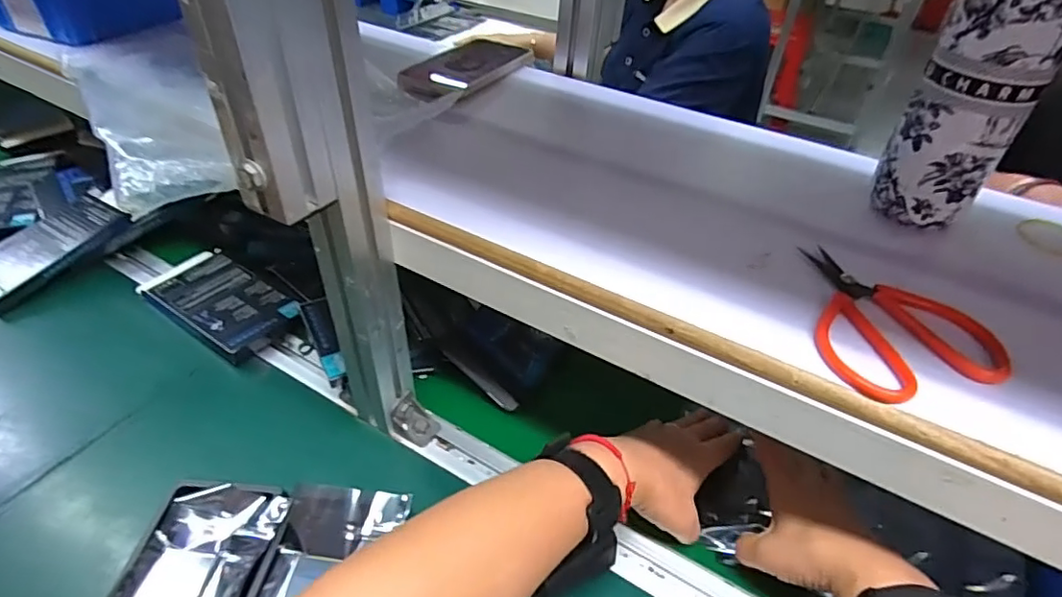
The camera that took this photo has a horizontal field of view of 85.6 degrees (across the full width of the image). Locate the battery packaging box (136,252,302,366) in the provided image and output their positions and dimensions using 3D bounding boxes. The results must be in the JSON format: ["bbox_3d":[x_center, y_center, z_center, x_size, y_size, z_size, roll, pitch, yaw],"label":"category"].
[{"bbox_3d":[-0.348,0.000,0.638,0.176,0.024,0.098,27,46,24],"label":"battery packaging box"}]

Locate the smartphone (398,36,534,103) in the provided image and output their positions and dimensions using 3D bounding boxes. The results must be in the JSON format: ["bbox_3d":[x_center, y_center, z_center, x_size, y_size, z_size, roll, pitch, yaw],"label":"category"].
[{"bbox_3d":[-0.060,-0.239,0.592,0.079,0.014,0.167,20,43,17],"label":"smartphone"}]

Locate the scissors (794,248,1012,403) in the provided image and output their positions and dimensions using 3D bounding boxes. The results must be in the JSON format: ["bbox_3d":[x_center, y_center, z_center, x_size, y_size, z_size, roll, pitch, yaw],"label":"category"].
[{"bbox_3d":[0.204,0.007,0.341,0.099,0.011,0.119,-6,42,-12],"label":"scissors"}]

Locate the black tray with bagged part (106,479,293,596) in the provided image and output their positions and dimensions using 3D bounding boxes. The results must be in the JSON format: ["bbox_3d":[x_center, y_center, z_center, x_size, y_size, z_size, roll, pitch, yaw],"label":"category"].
[{"bbox_3d":[-0.249,0.207,0.418,0.100,0.022,0.157,7,41,3],"label":"black tray with bagged part"}]

